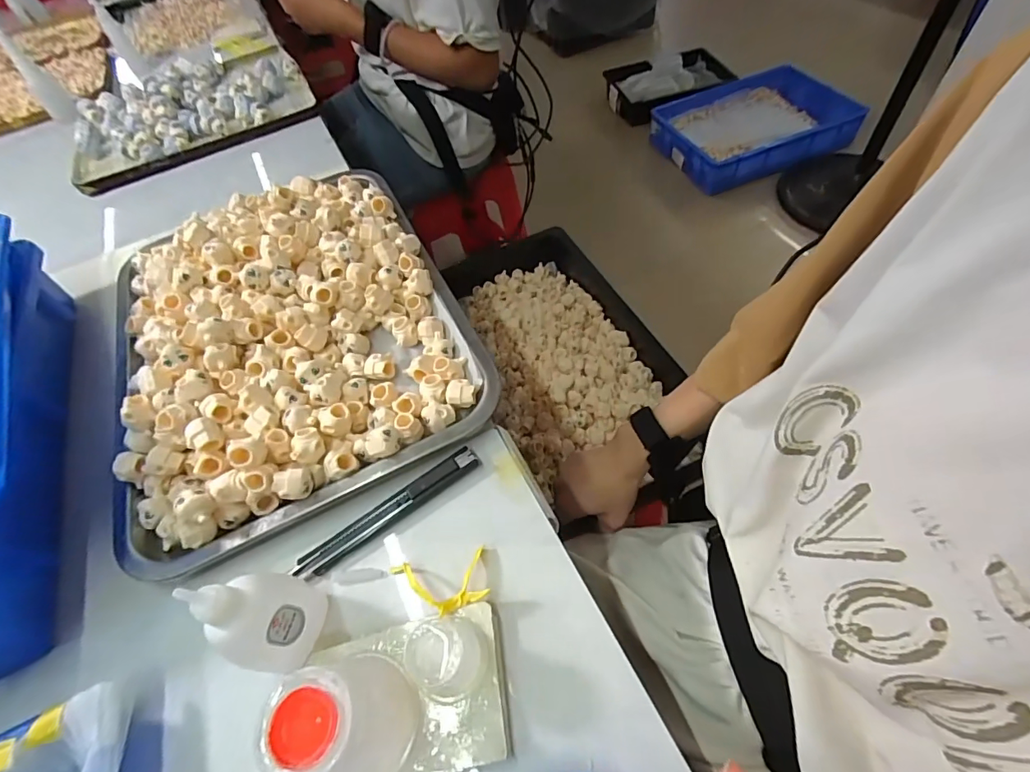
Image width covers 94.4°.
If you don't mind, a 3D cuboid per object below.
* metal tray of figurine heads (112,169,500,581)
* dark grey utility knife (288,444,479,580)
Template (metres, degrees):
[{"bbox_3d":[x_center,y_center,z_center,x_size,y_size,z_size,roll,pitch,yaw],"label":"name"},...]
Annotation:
[{"bbox_3d":[-0.186,-0.055,0.376,0.259,0.047,0.329,-24,57,-9],"label":"metal tray of figurine heads"},{"bbox_3d":[-0.079,0.078,0.300,0.124,0.011,0.017,-32,60,-16],"label":"dark grey utility knife"}]

